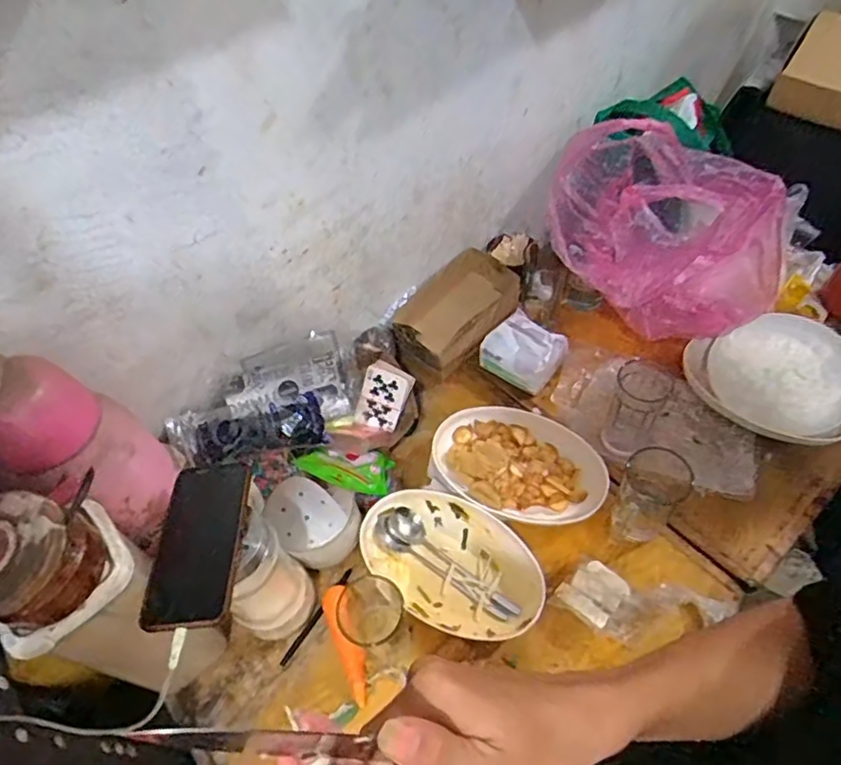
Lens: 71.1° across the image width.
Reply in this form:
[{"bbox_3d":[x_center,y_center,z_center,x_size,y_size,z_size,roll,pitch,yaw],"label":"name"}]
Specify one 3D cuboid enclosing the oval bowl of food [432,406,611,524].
[{"bbox_3d":[0.133,0.109,0.801,0.233,0.036,0.142,13,56,14],"label":"oval bowl of food"}]

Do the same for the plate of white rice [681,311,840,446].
[{"bbox_3d":[0.517,-0.021,0.844,0.219,0.086,0.210,-3,53,3],"label":"plate of white rice"}]

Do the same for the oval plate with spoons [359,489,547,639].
[{"bbox_3d":[0.037,0.227,0.746,0.236,0.032,0.151,22,58,20],"label":"oval plate with spoons"}]

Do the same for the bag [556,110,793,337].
[{"bbox_3d":[0.342,-0.202,0.847,0.311,0.239,0.162,7,54,10],"label":"bag"}]

